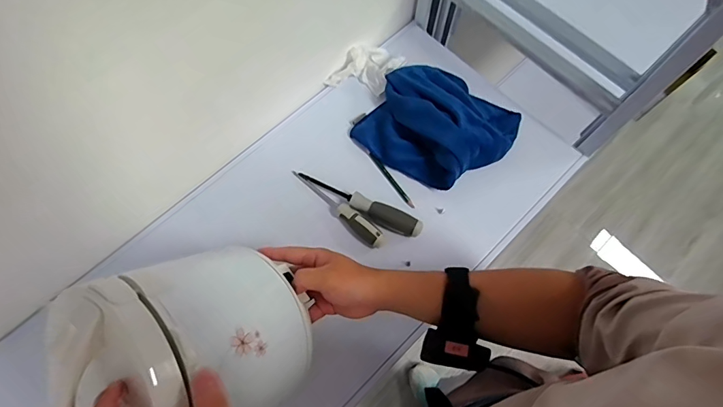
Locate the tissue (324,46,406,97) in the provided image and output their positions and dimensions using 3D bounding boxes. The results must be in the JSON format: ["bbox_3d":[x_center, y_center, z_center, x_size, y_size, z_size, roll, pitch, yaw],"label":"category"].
[{"bbox_3d":[0.011,-0.231,0.750,0.090,0.047,0.123,40,75,13],"label":"tissue"}]

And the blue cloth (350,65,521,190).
[{"bbox_3d":[0.129,-0.137,0.691,0.226,0.062,0.203,32,74,11],"label":"blue cloth"}]

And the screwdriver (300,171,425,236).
[{"bbox_3d":[-0.004,0.000,0.660,0.206,0.027,0.033,27,73,9],"label":"screwdriver"}]

